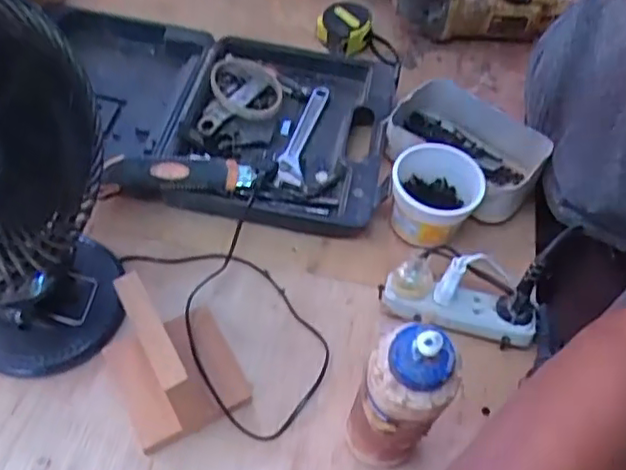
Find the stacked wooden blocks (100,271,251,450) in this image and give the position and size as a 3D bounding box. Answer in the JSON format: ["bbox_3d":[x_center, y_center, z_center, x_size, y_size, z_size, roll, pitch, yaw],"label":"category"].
[{"bbox_3d":[-0.117,0.098,0.516,0.104,0.119,0.106,-24,61,-20],"label":"stacked wooden blocks"}]

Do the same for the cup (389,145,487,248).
[{"bbox_3d":[0.129,-0.040,0.664,0.088,0.080,0.094,4,56,-6],"label":"cup"}]

